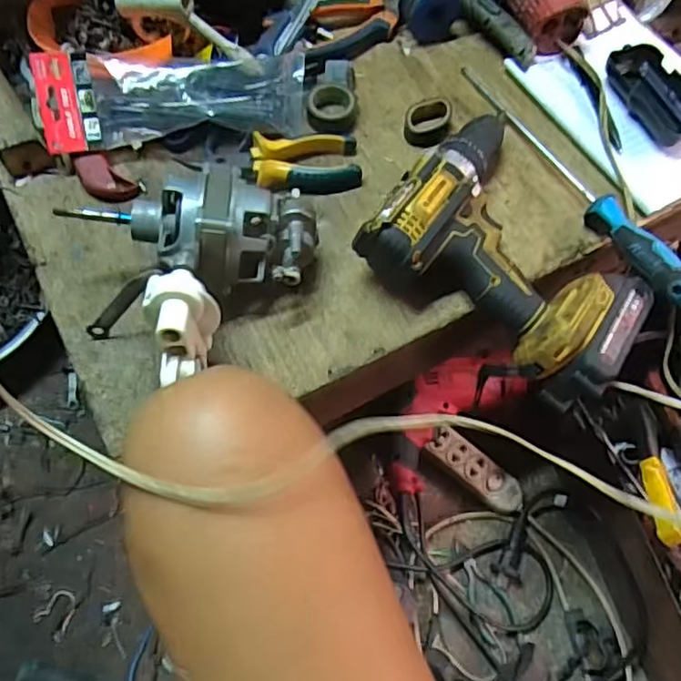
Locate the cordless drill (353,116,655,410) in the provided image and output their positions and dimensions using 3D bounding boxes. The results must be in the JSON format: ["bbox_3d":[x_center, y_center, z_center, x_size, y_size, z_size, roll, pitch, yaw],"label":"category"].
[{"bbox_3d":[0.150,-0.082,0.487,0.217,0.061,0.188,34,69,13],"label":"cordless drill"}]

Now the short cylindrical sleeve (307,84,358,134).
[{"bbox_3d":[-0.008,-0.215,0.570,0.043,0.023,0.043,1,66,-1],"label":"short cylindrical sleeve"}]

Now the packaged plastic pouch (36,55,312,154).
[{"bbox_3d":[-0.147,-0.216,0.538,0.226,0.032,0.078,-8,103,-6],"label":"packaged plastic pouch"}]

